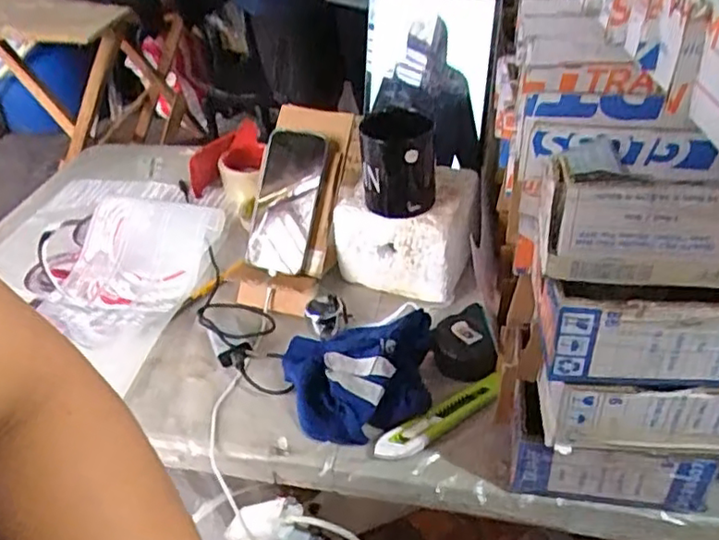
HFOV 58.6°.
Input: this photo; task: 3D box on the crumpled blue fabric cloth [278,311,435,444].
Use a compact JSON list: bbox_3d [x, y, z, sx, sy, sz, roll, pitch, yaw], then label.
[{"bbox_3d":[-0.002,0.101,0.643,0.154,0.054,0.142,-4,38,1],"label":"crumpled blue fabric cloth"}]

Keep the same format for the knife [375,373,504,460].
[{"bbox_3d":[0.080,0.140,0.616,0.152,0.014,0.030,-27,43,-26],"label":"knife"}]

